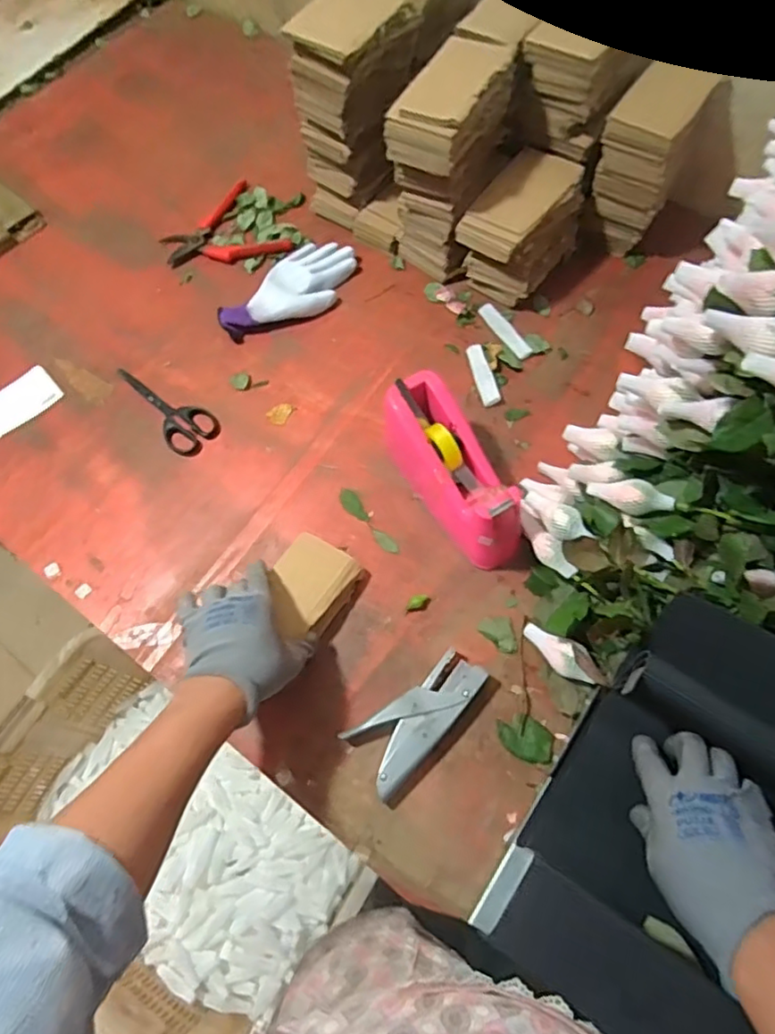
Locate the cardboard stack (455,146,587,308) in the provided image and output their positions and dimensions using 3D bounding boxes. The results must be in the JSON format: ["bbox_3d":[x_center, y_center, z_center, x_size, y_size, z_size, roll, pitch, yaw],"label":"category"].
[{"bbox_3d":[0.173,-0.366,0.799,0.108,0.117,0.162,31,71,15],"label":"cardboard stack"}]

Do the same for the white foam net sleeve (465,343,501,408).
[{"bbox_3d":[0.119,-0.180,0.781,0.024,0.008,0.091,-14,66,-3],"label":"white foam net sleeve"}]

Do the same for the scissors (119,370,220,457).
[{"bbox_3d":[-0.287,-0.142,0.788,0.174,0.008,0.064,39,73,18],"label":"scissors"}]

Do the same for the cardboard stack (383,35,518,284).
[{"bbox_3d":[0.078,-0.432,0.773,0.091,0.225,0.160,28,70,14],"label":"cardboard stack"}]

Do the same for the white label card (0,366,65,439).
[{"bbox_3d":[-0.477,-0.150,0.804,0.097,0.008,0.066,-39,73,-13],"label":"white label card"}]

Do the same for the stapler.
[{"bbox_3d":[0.030,0.195,0.609,0.147,0.023,0.069,-42,70,-15],"label":"stapler"}]

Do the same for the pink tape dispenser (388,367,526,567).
[{"bbox_3d":[0.067,-0.045,0.667,0.078,0.103,0.198,-28,68,-8],"label":"pink tape dispenser"}]

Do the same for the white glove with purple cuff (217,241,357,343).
[{"bbox_3d":[-0.129,-0.305,0.835,0.097,0.028,0.199,37,72,17],"label":"white glove with purple cuff"}]

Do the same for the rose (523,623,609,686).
[{"bbox_3d":[0.174,0.136,0.609,0.027,0.029,0.096,-42,40,-15],"label":"rose"}]

